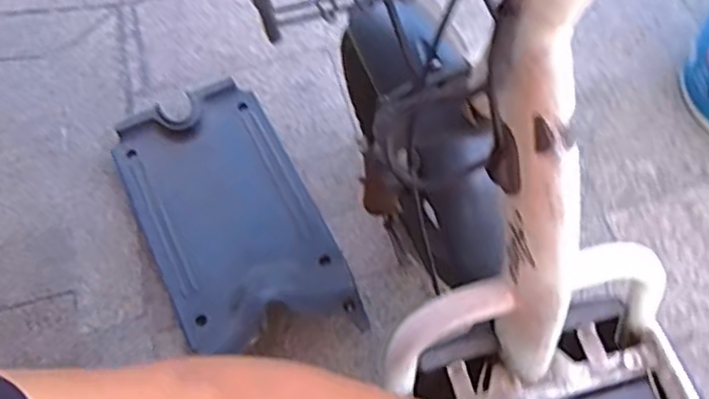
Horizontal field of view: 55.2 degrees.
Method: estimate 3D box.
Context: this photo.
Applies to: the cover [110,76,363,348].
[{"bbox_3d":[-0.178,0.025,0.957,0.234,0.062,0.427,-27,67,-9],"label":"cover"}]

